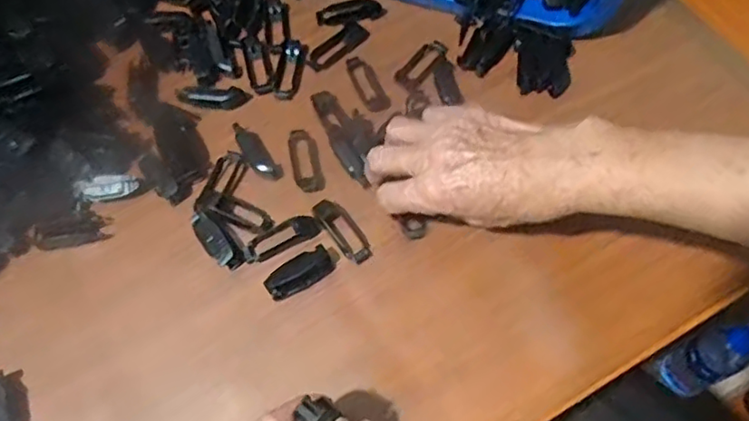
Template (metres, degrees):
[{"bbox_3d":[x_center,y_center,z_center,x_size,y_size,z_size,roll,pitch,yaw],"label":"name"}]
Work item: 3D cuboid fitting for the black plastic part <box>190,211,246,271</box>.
[{"bbox_3d":[-0.113,0.021,0.446,0.021,0.014,0.049,-37,67,-15],"label":"black plastic part"}]

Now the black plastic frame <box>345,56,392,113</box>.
[{"bbox_3d":[-0.006,-0.105,0.515,0.021,0.005,0.056,-23,64,-9],"label":"black plastic frame"}]

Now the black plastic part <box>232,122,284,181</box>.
[{"bbox_3d":[-0.093,-0.047,0.481,0.019,0.006,0.060,-33,66,-13],"label":"black plastic part"}]

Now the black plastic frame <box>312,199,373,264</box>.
[{"bbox_3d":[-0.023,0.013,0.448,0.022,0.007,0.056,-38,67,-15],"label":"black plastic frame"}]

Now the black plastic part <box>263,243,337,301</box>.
[{"bbox_3d":[-0.051,0.043,0.429,0.049,0.014,0.018,-33,66,-13],"label":"black plastic part"}]

